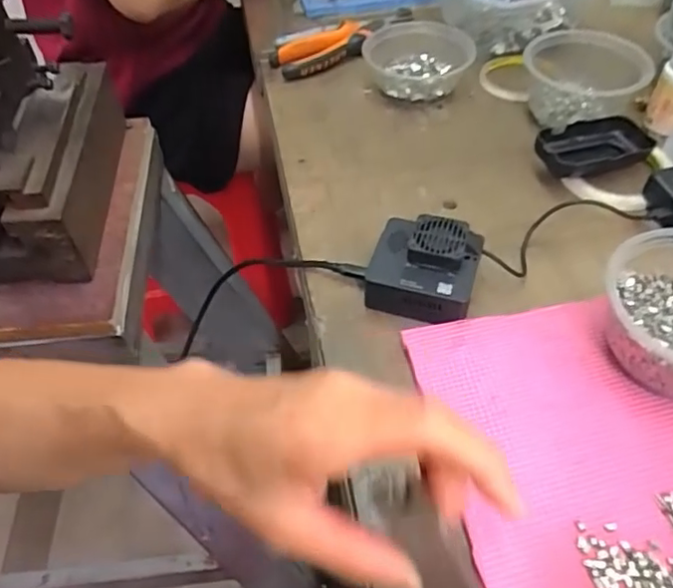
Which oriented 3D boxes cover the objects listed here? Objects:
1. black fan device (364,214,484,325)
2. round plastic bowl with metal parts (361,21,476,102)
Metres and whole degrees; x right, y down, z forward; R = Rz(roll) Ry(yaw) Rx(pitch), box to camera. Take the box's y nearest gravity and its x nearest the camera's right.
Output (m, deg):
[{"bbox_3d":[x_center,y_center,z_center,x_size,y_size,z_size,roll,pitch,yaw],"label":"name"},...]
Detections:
[{"bbox_3d":[0.066,-0.020,0.450,0.079,0.046,0.073,14,52,14],"label":"black fan device"},{"bbox_3d":[0.086,-0.246,0.638,0.115,0.048,0.094,4,51,5],"label":"round plastic bowl with metal parts"}]

